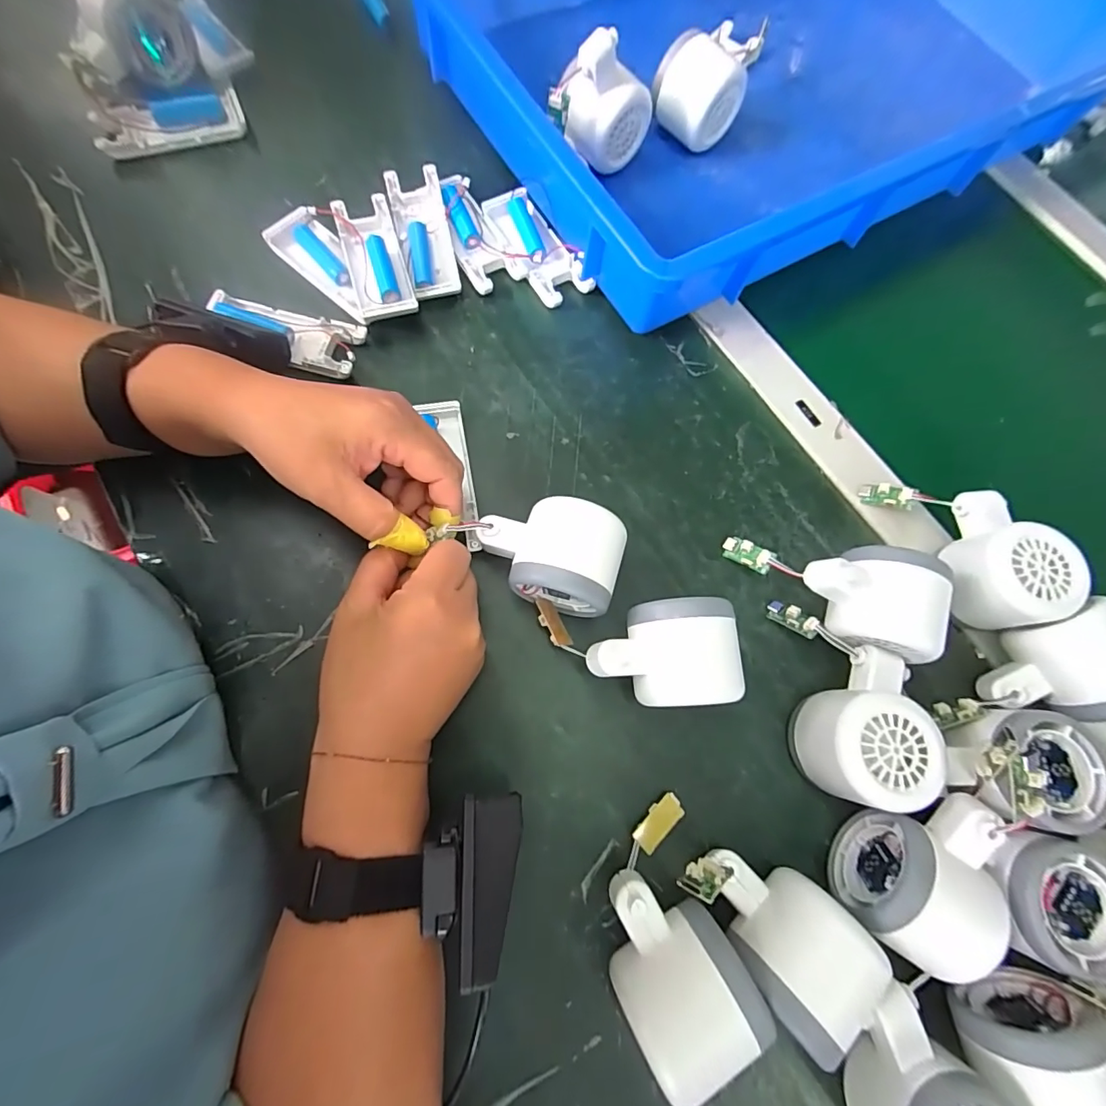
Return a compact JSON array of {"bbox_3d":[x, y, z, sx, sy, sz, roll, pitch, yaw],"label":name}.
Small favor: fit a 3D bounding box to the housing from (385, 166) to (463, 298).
[{"bbox_3d":[-0.094,-0.235,0.366,0.038,0.025,0.100,-14,75,-8],"label":"housing"}]

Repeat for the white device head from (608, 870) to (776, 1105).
[{"bbox_3d":[0.054,0.193,0.235,0.057,0.054,0.081,-29,78,-12],"label":"white device head"}]

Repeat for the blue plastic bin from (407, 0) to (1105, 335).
[{"bbox_3d":[0.192,-0.423,0.399,0.528,0.083,0.355,-30,78,-12],"label":"blue plastic bin"}]

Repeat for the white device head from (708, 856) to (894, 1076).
[{"bbox_3d":[0.109,0.182,0.241,0.055,0.055,0.076,-40,80,-14],"label":"white device head"}]

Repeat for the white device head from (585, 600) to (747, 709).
[{"bbox_3d":[0.058,0.058,0.275,0.078,0.052,0.054,-3,74,-5],"label":"white device head"}]

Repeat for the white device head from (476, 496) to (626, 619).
[{"bbox_3d":[-0.002,-0.001,0.284,0.080,0.047,0.055,17,75,3],"label":"white device head"}]

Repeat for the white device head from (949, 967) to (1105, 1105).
[{"bbox_3d":[0.227,0.243,0.230,0.063,0.052,0.054,-7,74,-7],"label":"white device head"}]

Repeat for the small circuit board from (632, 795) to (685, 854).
[{"bbox_3d":[0.059,0.150,0.274,0.015,0.004,0.032,45,66,7],"label":"small circuit board"}]

